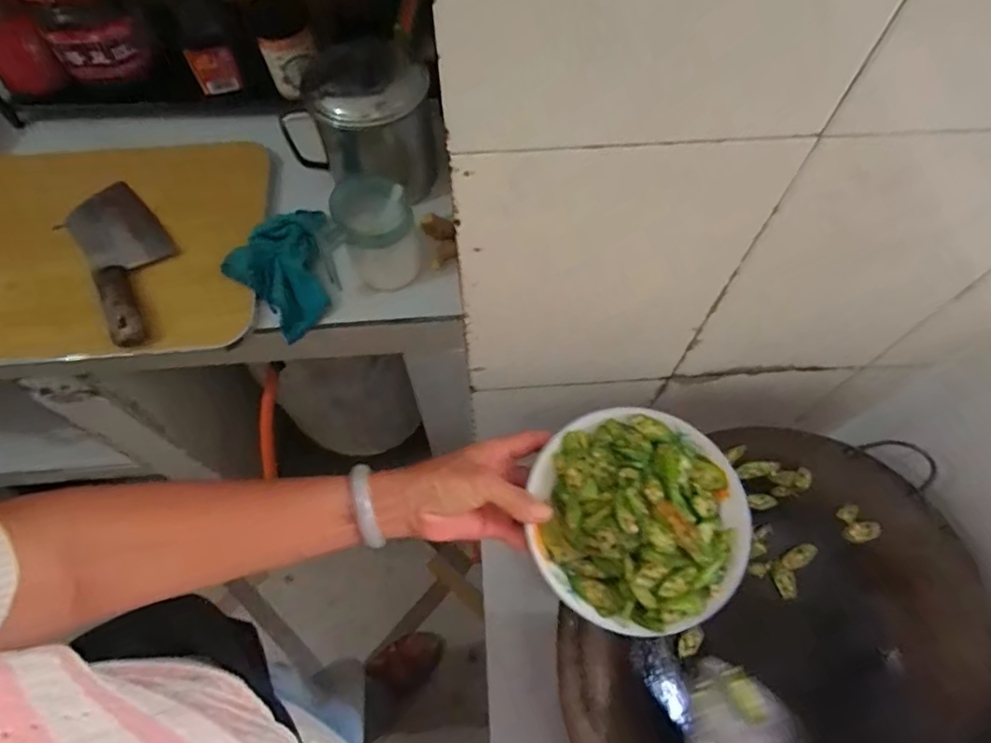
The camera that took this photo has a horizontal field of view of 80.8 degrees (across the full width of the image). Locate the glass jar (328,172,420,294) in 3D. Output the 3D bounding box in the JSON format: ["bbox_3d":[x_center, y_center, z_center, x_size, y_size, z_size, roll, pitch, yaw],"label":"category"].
[{"bbox_3d":[-0.124,-0.143,0.617,0.071,0.103,0.069,0,64,0],"label":"glass jar"}]

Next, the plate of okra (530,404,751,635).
[{"bbox_3d":[0.113,0.107,0.448,0.169,0.039,0.164,0,64,0],"label":"plate of okra"}]

